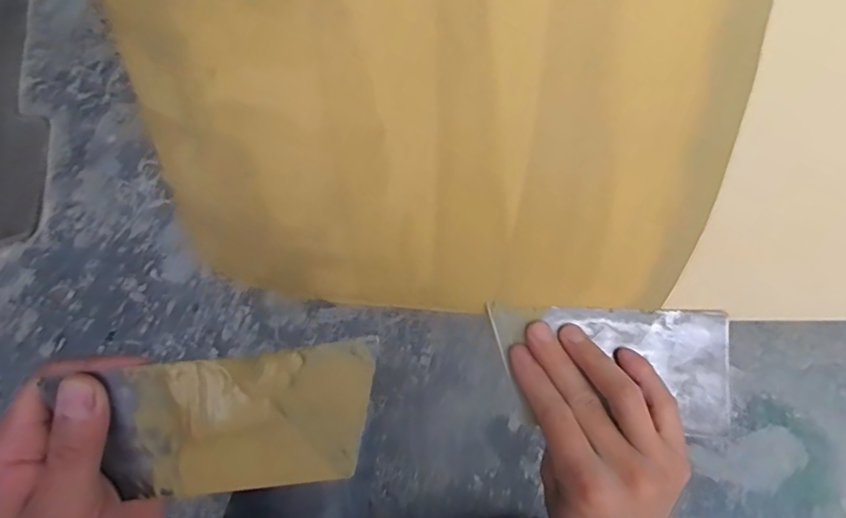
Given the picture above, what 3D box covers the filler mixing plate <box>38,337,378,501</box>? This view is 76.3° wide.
[{"bbox_3d":[-0.079,0.075,0.233,0.127,0.075,0.011,-11,26,5],"label":"filler mixing plate"}]

